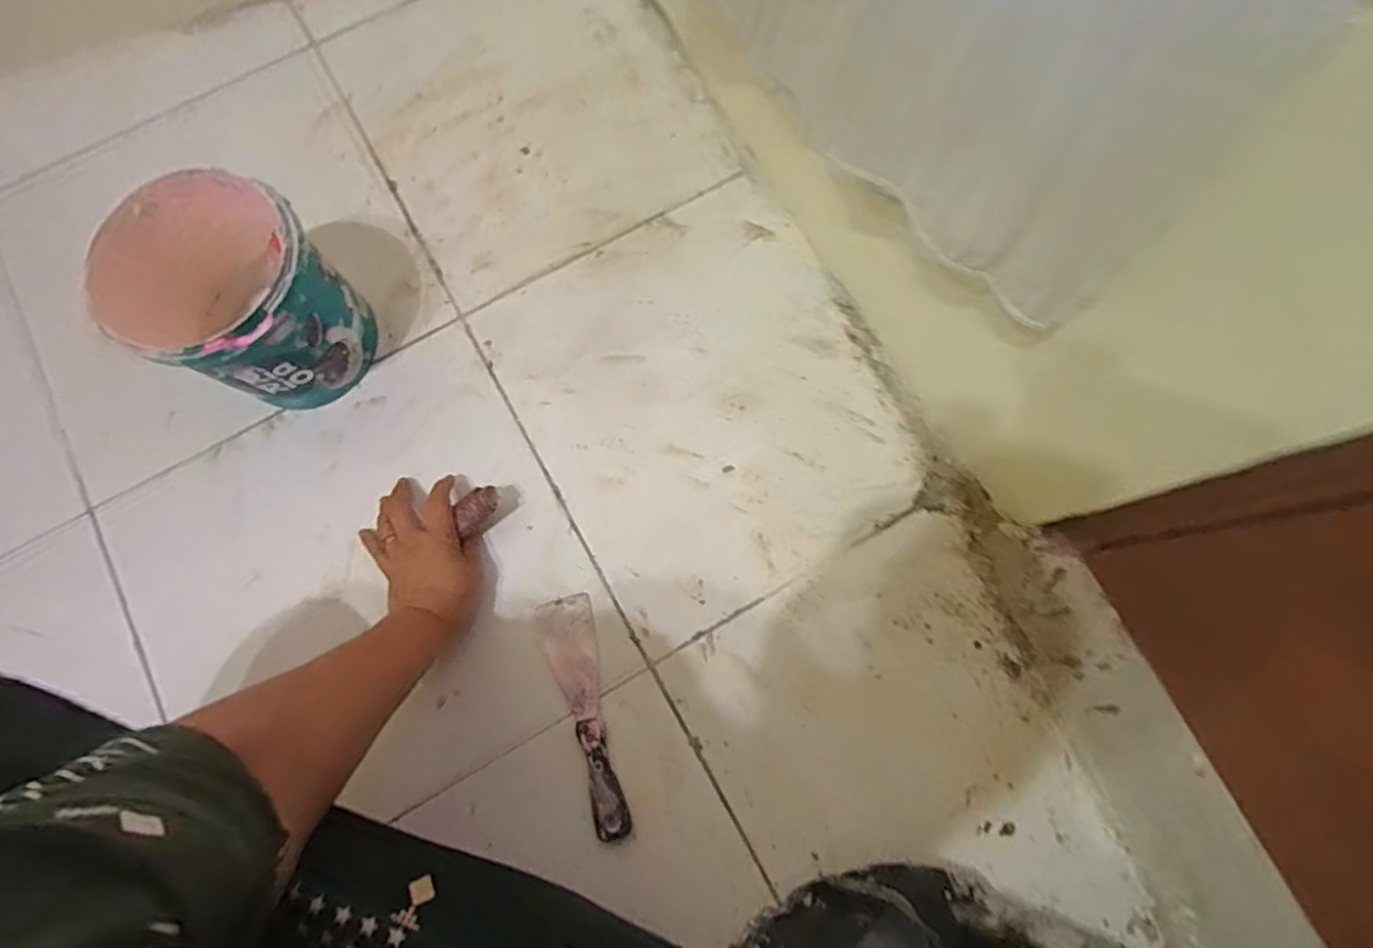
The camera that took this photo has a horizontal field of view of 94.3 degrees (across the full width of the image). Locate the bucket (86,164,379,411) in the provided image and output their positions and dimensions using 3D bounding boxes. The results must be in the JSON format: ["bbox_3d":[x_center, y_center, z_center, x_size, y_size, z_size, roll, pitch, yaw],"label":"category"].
[{"bbox_3d":[-0.385,-0.149,0.570,0.155,0.158,0.156,0,77,1],"label":"bucket"}]

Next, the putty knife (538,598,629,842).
[{"bbox_3d":[-0.086,0.204,0.543,0.043,0.010,0.197,-15,77,-3],"label":"putty knife"}]

